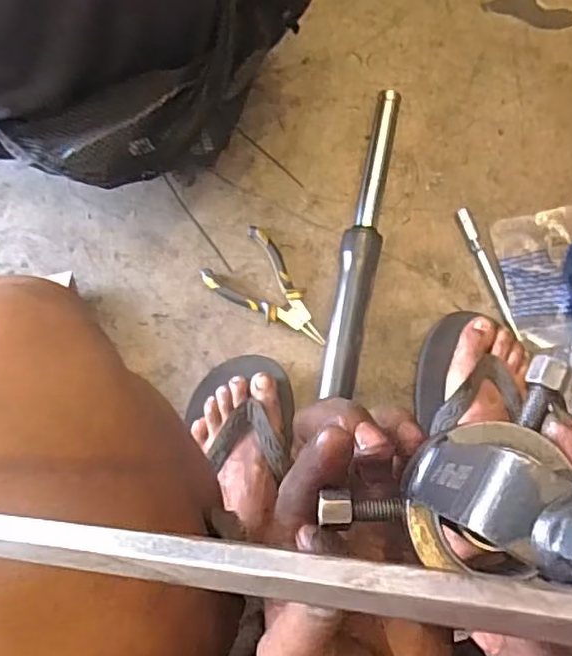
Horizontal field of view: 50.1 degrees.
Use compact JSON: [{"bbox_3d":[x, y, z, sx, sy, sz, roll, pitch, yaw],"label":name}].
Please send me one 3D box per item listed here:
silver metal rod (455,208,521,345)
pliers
[{"bbox_3d":[0.213,-0.057,0.640,0.013,0.014,0.148,-21,80,-2],"label":"silver metal rod"},{"bbox_3d":[-0.014,-0.035,0.643,0.135,0.020,0.078,44,84,8],"label":"pliers"}]

